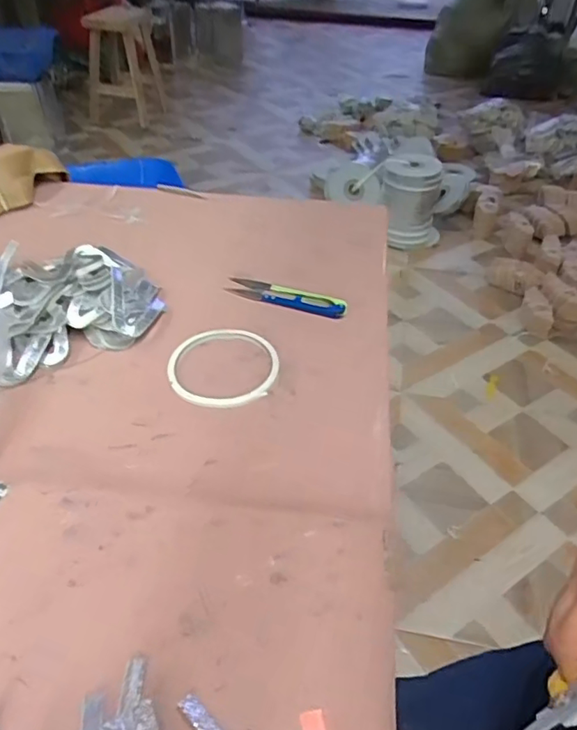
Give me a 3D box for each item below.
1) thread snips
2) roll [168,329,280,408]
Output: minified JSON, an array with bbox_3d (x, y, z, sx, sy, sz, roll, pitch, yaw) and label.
[{"bbox_3d":[-0.003,-0.068,0.530,0.118,0.007,0.029,18,45,14],"label":"thread snips"},{"bbox_3d":[-0.053,-0.002,0.457,0.088,0.009,0.088,2,43,-2],"label":"roll"}]

